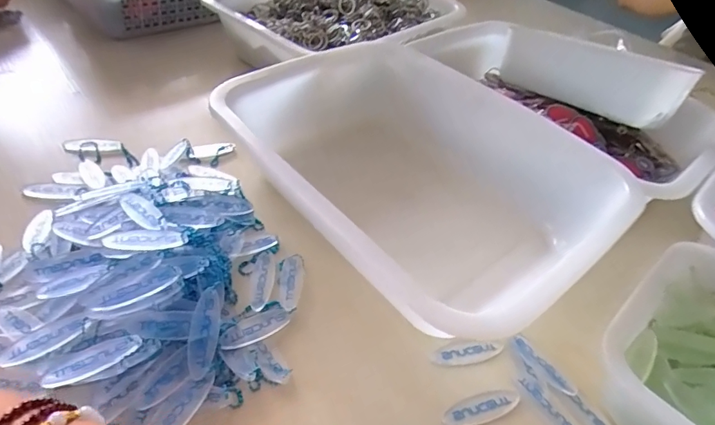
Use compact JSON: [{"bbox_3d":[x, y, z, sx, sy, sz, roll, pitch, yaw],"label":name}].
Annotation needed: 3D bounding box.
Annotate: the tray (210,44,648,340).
[{"bbox_3d":[0.062,-0.043,0.413,0.248,0.075,0.335,-24,52,-27],"label":"tray"}]

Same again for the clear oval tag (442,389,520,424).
[{"bbox_3d":[0.084,0.131,0.297,0.057,0.004,0.017,-13,48,-18],"label":"clear oval tag"}]

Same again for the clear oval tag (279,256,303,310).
[{"bbox_3d":[-0.053,0.054,0.350,0.018,0.005,0.053,1,45,-6],"label":"clear oval tag"}]

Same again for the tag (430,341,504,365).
[{"bbox_3d":[0.081,0.104,0.327,0.056,0.005,0.015,-6,46,-12],"label":"tag"}]

